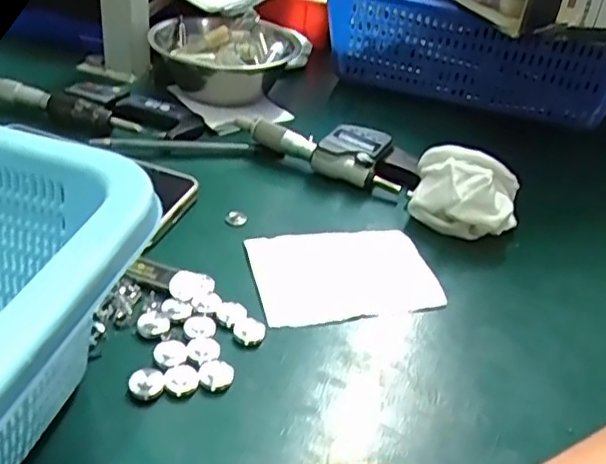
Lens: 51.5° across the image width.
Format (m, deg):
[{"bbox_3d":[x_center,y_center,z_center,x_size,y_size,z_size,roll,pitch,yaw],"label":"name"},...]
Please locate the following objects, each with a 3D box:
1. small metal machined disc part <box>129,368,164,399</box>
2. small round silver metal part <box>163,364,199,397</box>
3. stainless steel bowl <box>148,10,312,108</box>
[{"bbox_3d":[-0.072,0.069,0.288,0.014,0.005,0.014,-4,37,-16],"label":"small metal machined disc part"},{"bbox_3d":[-0.057,0.069,0.294,0.015,0.005,0.015,5,35,-3],"label":"small round silver metal part"},{"bbox_3d":[-0.063,-0.160,0.561,0.130,0.051,0.119,5,35,-3],"label":"stainless steel bowl"}]

